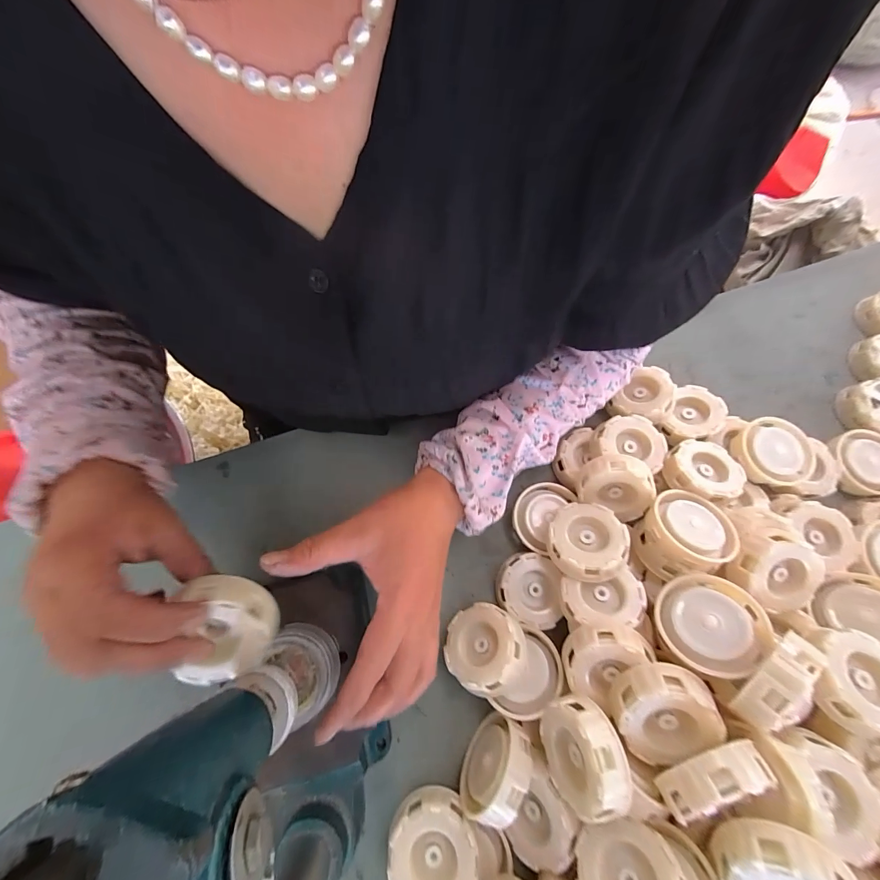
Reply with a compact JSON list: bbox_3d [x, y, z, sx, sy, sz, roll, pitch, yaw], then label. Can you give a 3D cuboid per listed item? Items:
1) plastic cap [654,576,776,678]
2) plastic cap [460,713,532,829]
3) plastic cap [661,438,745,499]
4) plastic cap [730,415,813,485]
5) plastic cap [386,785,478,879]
[{"bbox_3d":[0.184,0.127,0.255,0.060,0.021,0.062,-16,34,11],"label":"plastic cap"},{"bbox_3d":[0.040,0.234,0.264,0.029,0.048,0.064,33,74,9],"label":"plastic cap"},{"bbox_3d":[0.235,0.025,0.327,0.061,0.023,0.054,-6,72,-4],"label":"plastic cap"},{"bbox_3d":[0.306,0.011,0.340,0.065,0.019,0.061,1,72,-2],"label":"plastic cap"},{"bbox_3d":[-0.005,0.281,0.253,0.057,0.023,0.061,1,72,-2],"label":"plastic cap"}]

